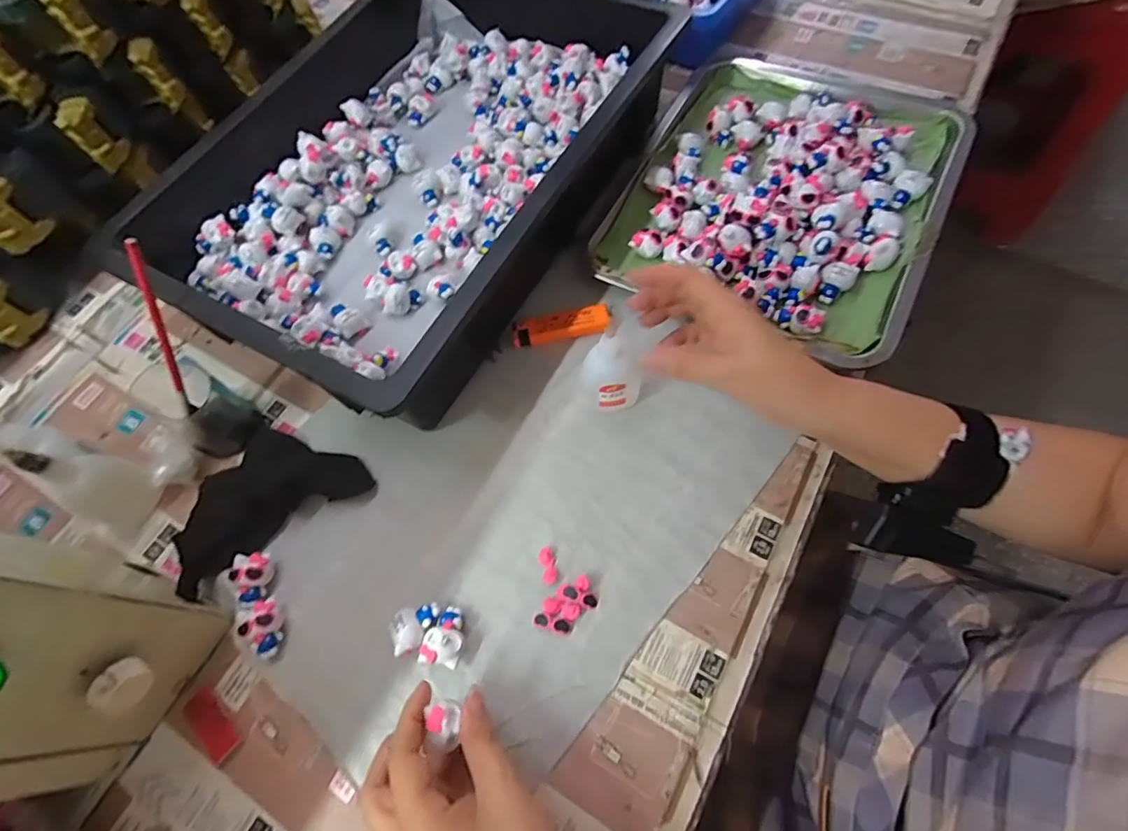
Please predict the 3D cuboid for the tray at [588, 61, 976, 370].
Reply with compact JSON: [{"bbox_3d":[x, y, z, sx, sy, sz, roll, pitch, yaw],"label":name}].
[{"bbox_3d":[0.191,-0.203,0.457,0.256,0.038,0.303,26,70,15],"label":"tray"}]

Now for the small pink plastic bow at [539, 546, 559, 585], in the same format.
[{"bbox_3d":[-0.010,0.102,0.354,0.011,0.004,0.025,-13,65,-2],"label":"small pink plastic bow"}]

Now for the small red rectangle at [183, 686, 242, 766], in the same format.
[{"bbox_3d":[-0.223,0.195,0.330,0.019,0.004,0.046,-43,70,-15],"label":"small red rectangle"}]

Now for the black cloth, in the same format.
[{"bbox_3d":[-0.226,0.056,0.380,0.141,0.020,0.089,-36,68,-12],"label":"black cloth"}]

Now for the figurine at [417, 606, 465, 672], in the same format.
[{"bbox_3d":[-0.075,0.140,0.333,0.024,0.019,0.034,10,66,8],"label":"figurine"}]

